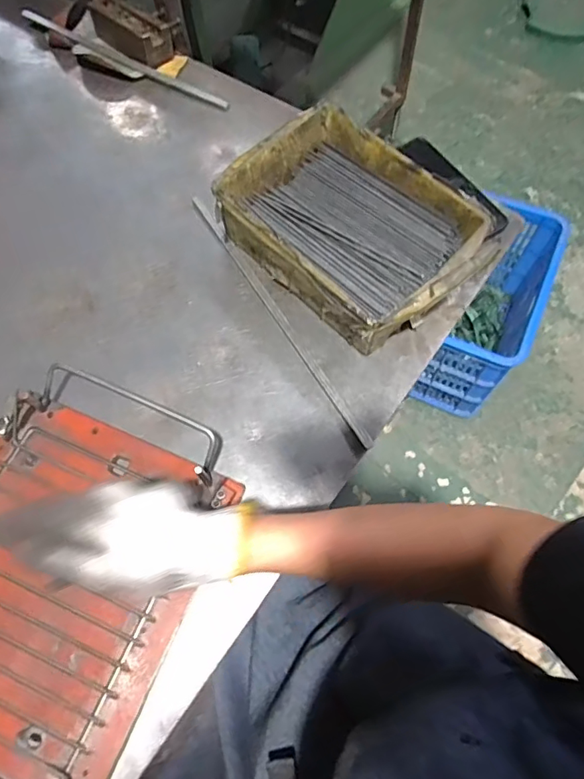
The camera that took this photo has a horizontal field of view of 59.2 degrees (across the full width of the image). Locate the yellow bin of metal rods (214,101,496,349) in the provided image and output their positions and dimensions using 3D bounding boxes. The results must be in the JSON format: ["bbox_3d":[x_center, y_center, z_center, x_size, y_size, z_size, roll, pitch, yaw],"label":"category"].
[{"bbox_3d":[0.061,-0.174,0.549,0.177,0.074,0.254,-41,74,-14],"label":"yellow bin of metal rods"}]

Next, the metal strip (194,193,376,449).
[{"bbox_3d":[-0.021,-0.088,0.552,0.009,0.010,0.362,-30,72,-10],"label":"metal strip"}]

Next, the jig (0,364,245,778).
[{"bbox_3d":[-0.212,0.166,0.436,0.236,0.028,0.365,22,71,9],"label":"jig"}]

